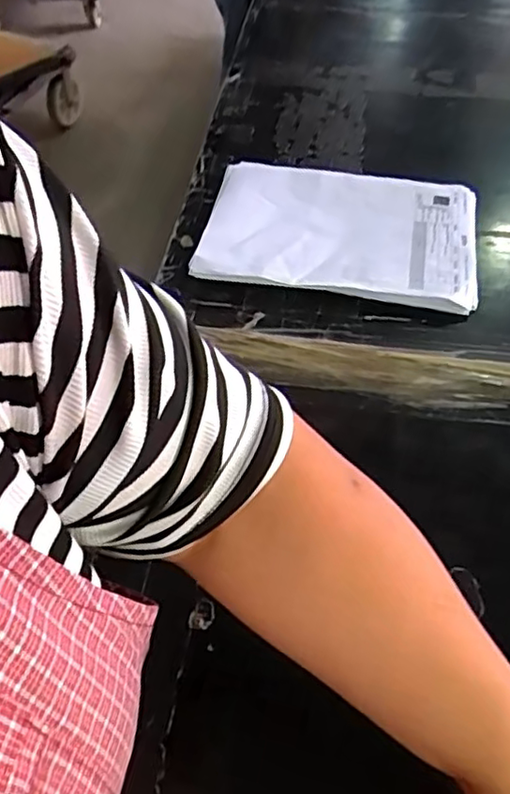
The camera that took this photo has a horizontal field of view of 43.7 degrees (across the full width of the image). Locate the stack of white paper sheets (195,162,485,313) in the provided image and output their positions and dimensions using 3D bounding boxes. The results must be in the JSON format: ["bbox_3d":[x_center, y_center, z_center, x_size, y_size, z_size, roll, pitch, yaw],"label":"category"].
[{"bbox_3d":[0.096,-0.191,0.711,0.291,0.013,0.207,10,54,7],"label":"stack of white paper sheets"}]

